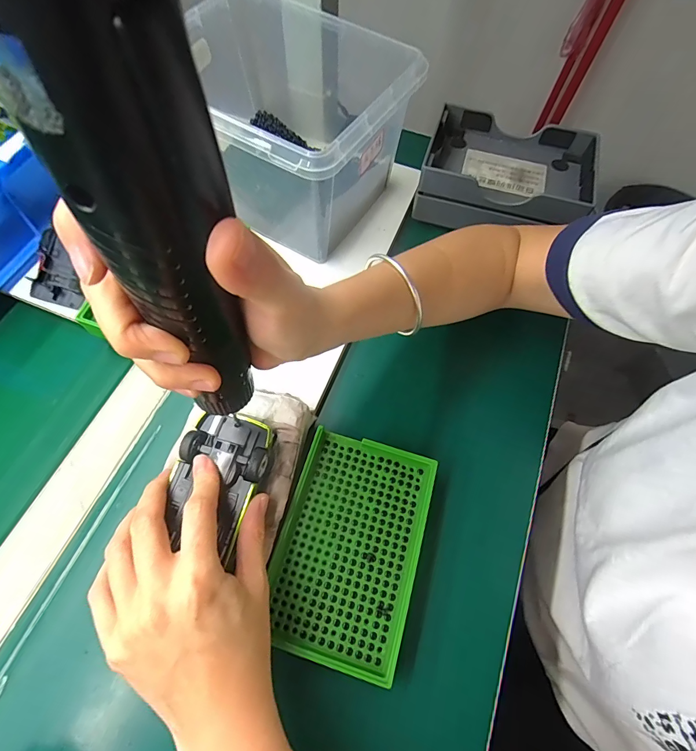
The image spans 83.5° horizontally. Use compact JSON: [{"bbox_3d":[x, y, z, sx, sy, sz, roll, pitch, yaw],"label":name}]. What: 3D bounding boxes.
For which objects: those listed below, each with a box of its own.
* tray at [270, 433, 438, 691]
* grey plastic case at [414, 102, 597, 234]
[{"bbox_3d":[0.002,0.112,0.264,0.090,0.022,0.134,16,66,6],"label":"tray"},{"bbox_3d":[0.156,-0.197,0.386,0.156,0.059,0.105,18,66,7],"label":"grey plastic case"}]

